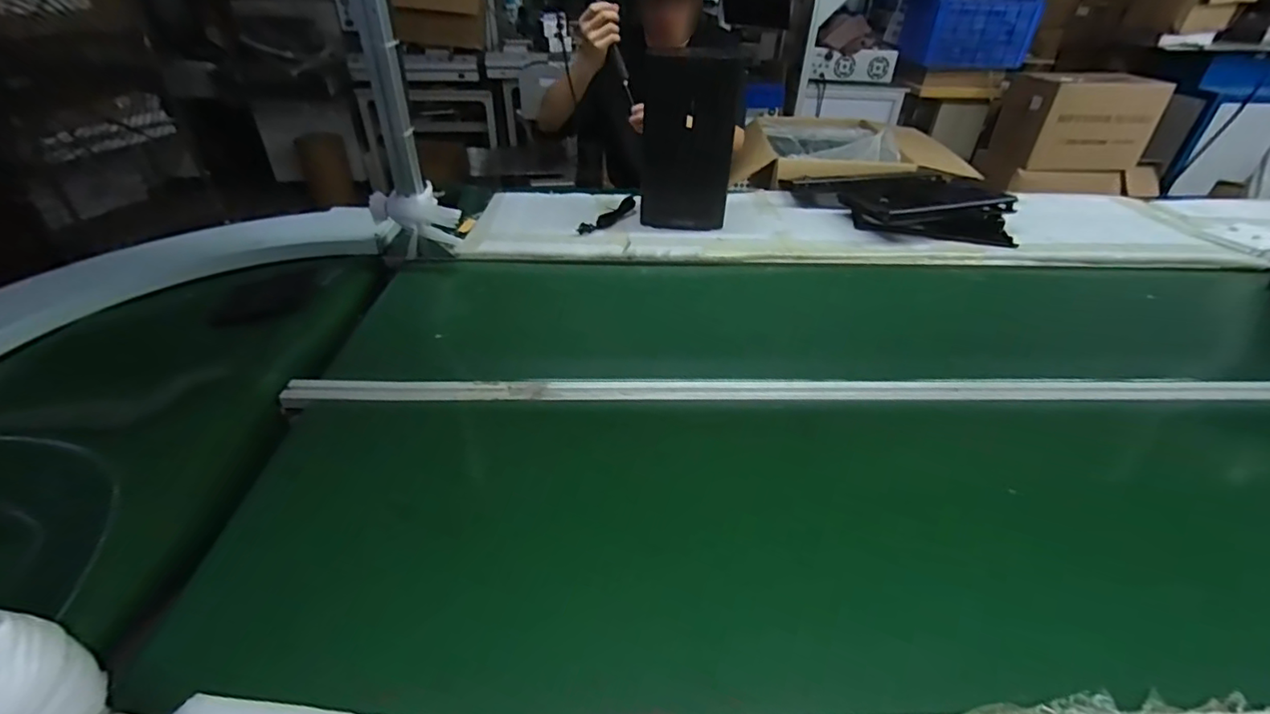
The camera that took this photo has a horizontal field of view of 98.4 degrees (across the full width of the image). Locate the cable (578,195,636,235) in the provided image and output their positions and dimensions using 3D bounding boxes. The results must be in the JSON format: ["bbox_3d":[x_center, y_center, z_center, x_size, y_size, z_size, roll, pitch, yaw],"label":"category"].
[{"bbox_3d":[-0.057,-0.328,1.261,0.040,0.029,0.191,23,41,27],"label":"cable"}]

